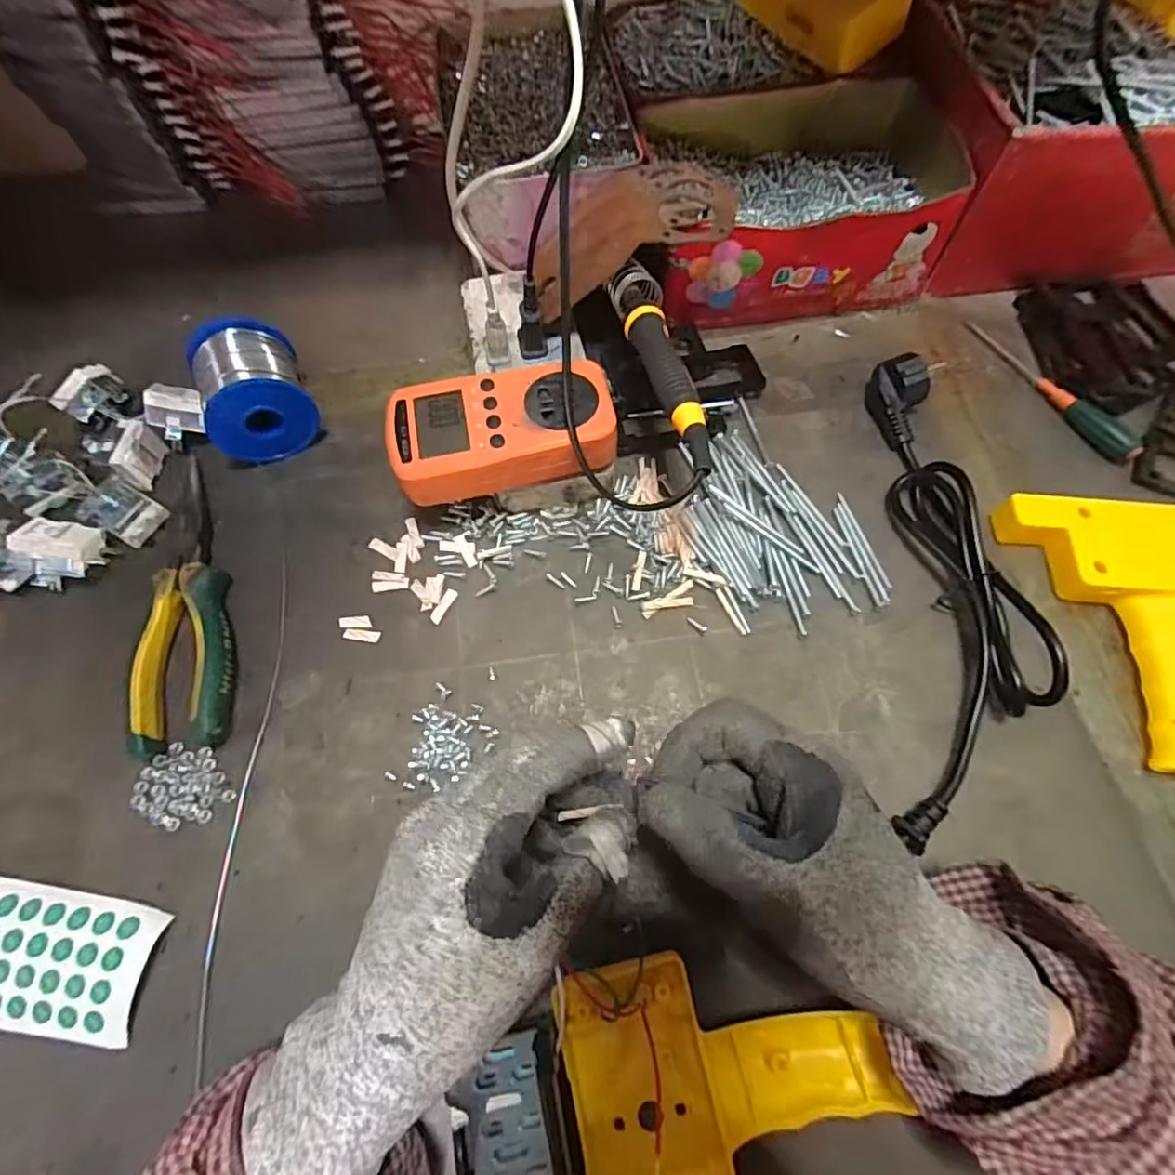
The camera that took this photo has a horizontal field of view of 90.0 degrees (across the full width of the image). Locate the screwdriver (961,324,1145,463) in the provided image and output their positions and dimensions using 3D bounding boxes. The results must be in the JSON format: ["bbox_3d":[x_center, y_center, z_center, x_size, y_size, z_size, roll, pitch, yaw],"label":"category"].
[{"bbox_3d":[0.322,-0.143,0.408,0.020,0.014,0.143,-28,69,-11],"label":"screwdriver"}]

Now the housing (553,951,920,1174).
[{"bbox_3d":[0.061,0.220,0.248,0.129,0.031,0.122,-14,67,-5],"label":"housing"}]

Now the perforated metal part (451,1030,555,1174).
[{"bbox_3d":[-0.033,0.227,0.235,0.038,0.009,0.072,-12,67,-4],"label":"perforated metal part"}]

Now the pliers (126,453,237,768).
[{"bbox_3d":[-0.236,0.002,0.353,0.045,0.023,0.187,-10,67,-3],"label":"pliers"}]

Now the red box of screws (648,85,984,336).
[{"bbox_3d":[0.150,-0.285,0.440,0.206,0.078,0.160,-5,66,-1],"label":"red box of screws"}]

